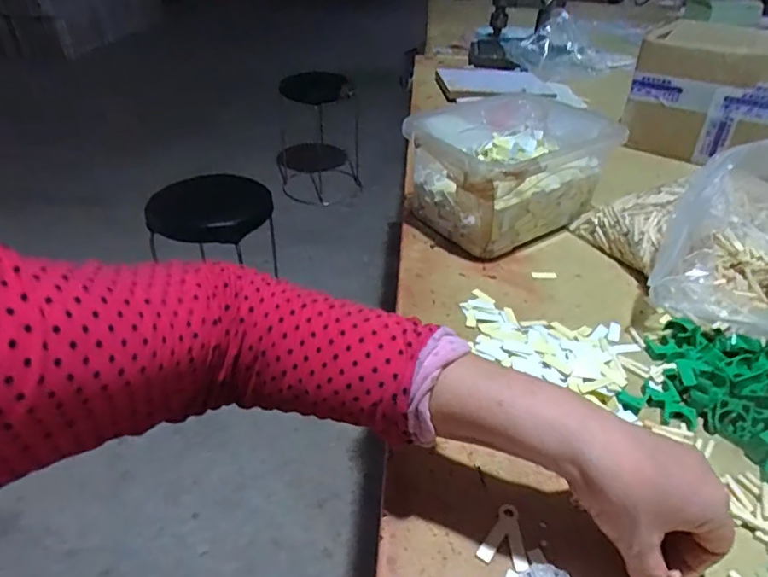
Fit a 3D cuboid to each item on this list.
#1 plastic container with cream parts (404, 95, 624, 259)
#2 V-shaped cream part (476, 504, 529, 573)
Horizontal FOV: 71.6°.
[{"bbox_3d":[0.161,-0.154,0.681,0.260,0.122,0.186,-24,44,-31],"label":"plastic container with cream parts"},{"bbox_3d":[0.076,0.163,0.350,0.029,0.004,0.044,3,37,1],"label":"V-shaped cream part"}]

